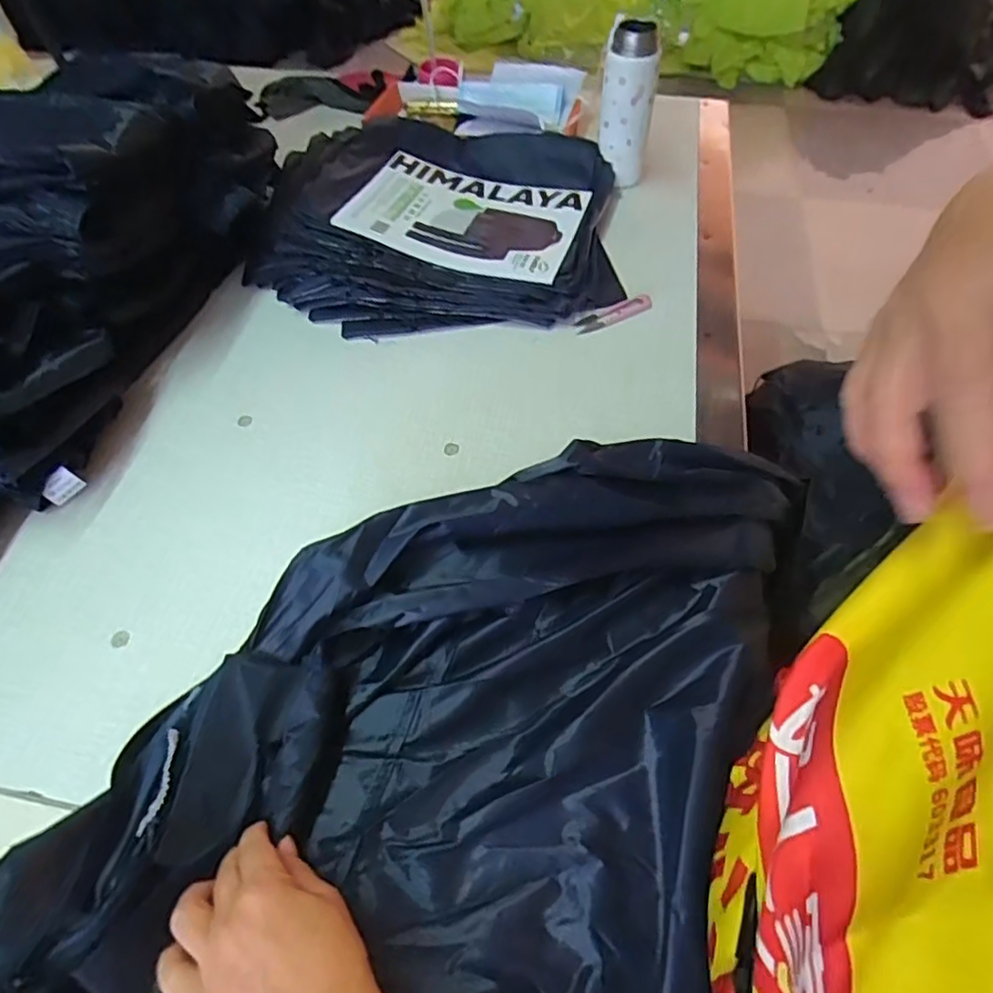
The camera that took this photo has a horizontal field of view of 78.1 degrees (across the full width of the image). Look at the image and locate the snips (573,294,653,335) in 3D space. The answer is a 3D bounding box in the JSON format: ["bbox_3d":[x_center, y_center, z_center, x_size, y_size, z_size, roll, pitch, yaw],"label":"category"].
[{"bbox_3d":[0.137,-0.215,0.718,0.095,0.013,0.022,-25,59,-16],"label":"snips"}]

